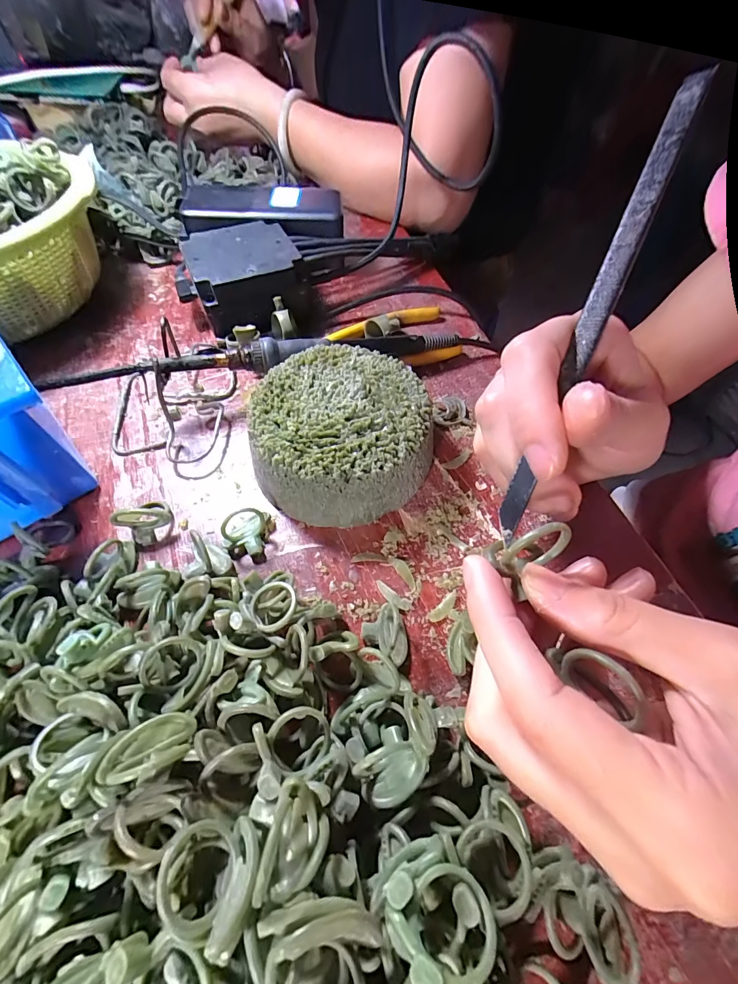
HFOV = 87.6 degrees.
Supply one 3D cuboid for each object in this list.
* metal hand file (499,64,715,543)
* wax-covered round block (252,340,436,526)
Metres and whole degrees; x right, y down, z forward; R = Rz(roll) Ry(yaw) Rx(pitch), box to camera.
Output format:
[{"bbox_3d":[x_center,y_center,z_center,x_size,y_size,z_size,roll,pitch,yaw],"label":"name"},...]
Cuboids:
[{"bbox_3d":[0.076,-0.060,0.129,0.008,0.005,0.159,23,92,13],"label":"metal hand file"},{"bbox_3d":[-0.016,-0.035,0.227,0.095,0.046,0.101,0,58,-1],"label":"wax-covered round block"}]

